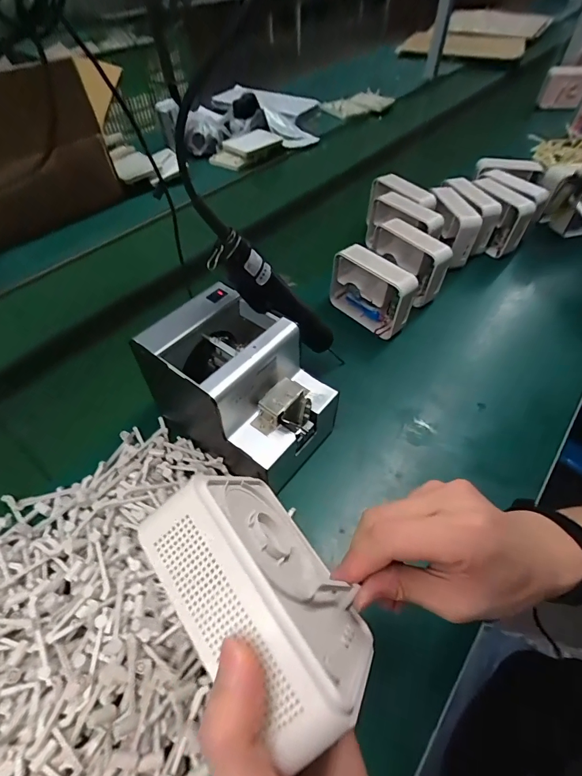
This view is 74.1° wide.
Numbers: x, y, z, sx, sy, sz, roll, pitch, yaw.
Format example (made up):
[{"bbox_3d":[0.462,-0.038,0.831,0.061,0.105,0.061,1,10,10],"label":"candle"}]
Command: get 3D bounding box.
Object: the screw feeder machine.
[{"bbox_3d":[-0.052,0.002,0.436,0.172,0.149,0.129,30,57,22],"label":"screw feeder machine"}]

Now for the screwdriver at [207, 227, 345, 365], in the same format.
[{"bbox_3d":[-0.003,-0.085,0.426,0.041,0.212,0.035,-37,51,18],"label":"screwdriver"}]

